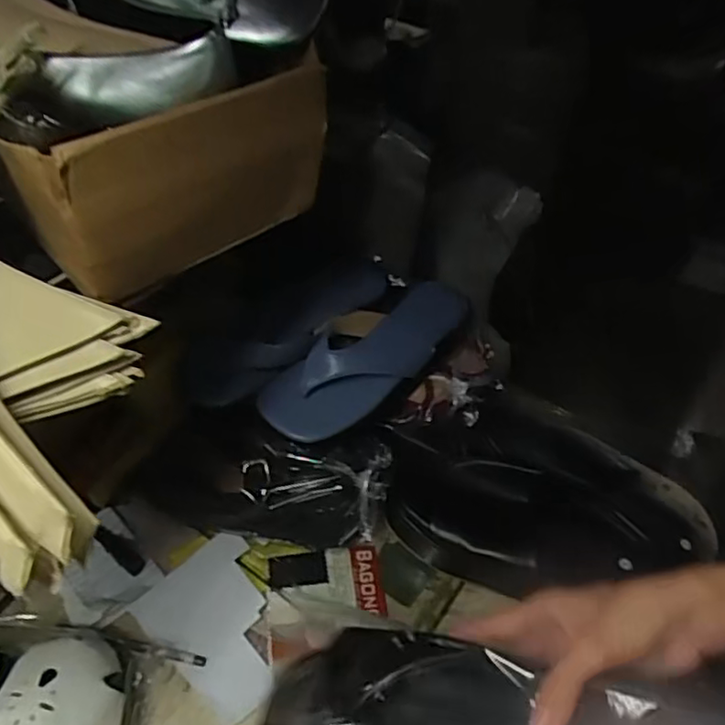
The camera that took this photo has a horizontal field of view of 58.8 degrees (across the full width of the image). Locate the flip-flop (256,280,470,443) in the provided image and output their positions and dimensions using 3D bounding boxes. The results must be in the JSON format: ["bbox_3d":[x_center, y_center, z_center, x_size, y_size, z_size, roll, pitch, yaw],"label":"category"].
[{"bbox_3d":[0.012,-0.012,0.629,0.236,0.043,0.088,-35,57,-19],"label":"flip-flop"}]

